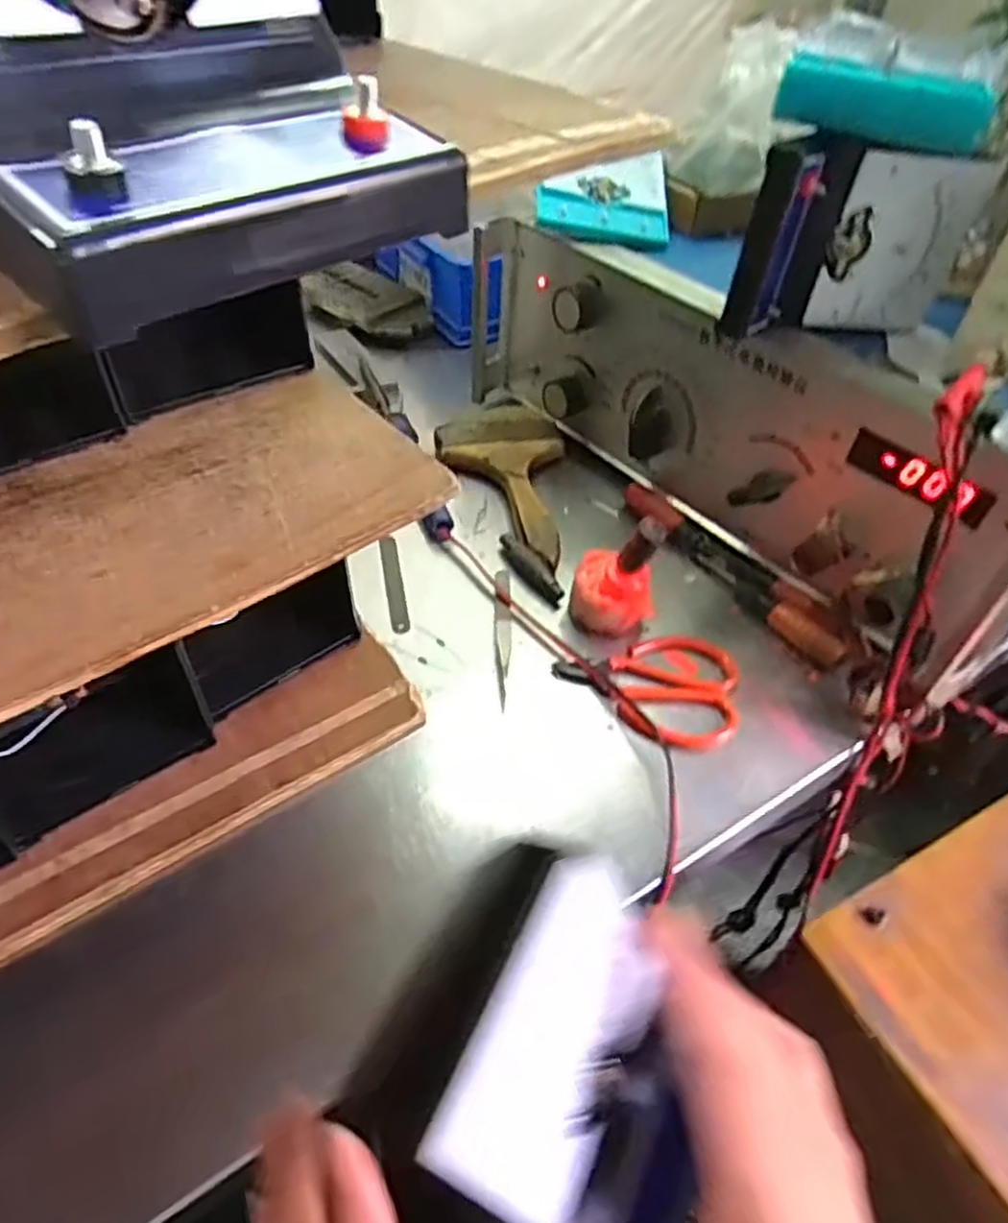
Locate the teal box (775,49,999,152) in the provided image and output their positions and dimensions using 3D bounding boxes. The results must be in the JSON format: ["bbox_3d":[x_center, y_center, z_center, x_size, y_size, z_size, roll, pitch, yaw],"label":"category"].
[{"bbox_3d":[0.190,-0.253,0.370,0.102,0.029,0.019,13,46,7],"label":"teal box"}]

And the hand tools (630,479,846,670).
[{"bbox_3d":[0.158,-0.032,0.515,0.030,0.023,0.196,-23,52,-25],"label":"hand tools"}]

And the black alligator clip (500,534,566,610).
[{"bbox_3d":[0.018,-0.030,0.506,0.017,0.014,0.067,-20,51,-23],"label":"black alligator clip"}]

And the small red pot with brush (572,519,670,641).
[{"bbox_3d":[0.071,-0.025,0.453,0.049,0.093,0.047,3,46,-3],"label":"small red pot with brush"}]

